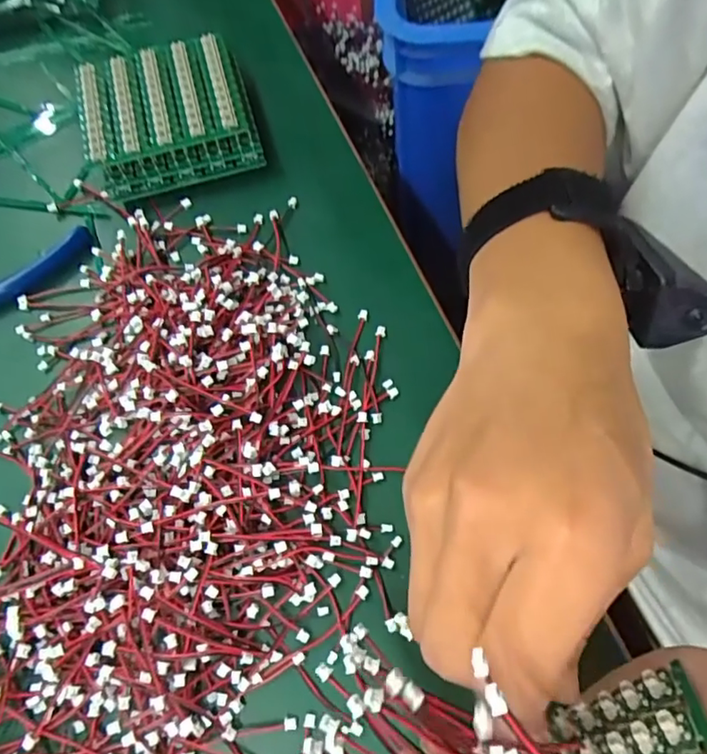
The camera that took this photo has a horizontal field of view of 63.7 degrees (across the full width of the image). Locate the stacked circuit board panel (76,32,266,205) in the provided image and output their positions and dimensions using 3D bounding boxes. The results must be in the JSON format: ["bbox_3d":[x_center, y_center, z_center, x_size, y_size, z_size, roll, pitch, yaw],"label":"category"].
[{"bbox_3d":[-0.105,-0.148,0.326,0.090,0.027,0.082,-17,68,-3],"label":"stacked circuit board panel"}]

